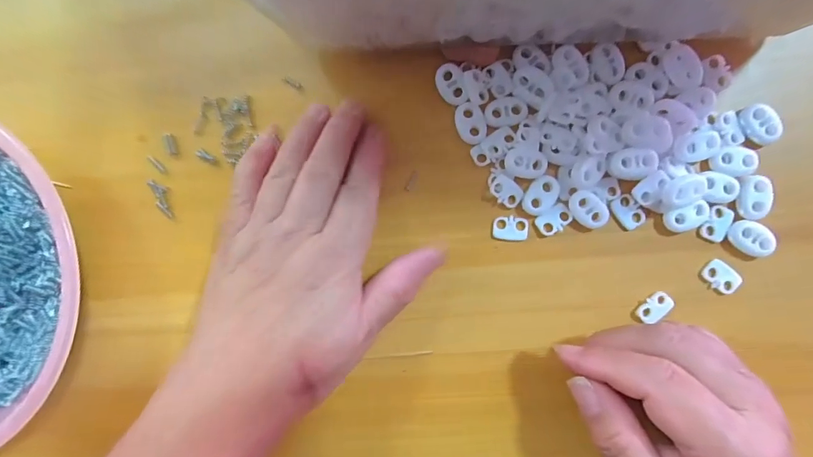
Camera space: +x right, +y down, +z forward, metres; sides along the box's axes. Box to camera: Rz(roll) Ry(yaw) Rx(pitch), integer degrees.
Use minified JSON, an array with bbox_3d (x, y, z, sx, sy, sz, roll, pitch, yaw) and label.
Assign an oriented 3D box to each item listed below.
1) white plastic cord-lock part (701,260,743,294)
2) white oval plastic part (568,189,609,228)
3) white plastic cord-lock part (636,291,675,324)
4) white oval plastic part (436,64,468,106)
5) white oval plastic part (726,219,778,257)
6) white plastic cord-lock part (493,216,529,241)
[{"bbox_3d":[0.163,0.025,0.207,0.018,0.004,0.013,39,92,3],"label":"white plastic cord-lock part"},{"bbox_3d":[0.095,-0.010,0.208,0.015,0.006,0.022,-39,88,2],"label":"white oval plastic part"},{"bbox_3d":[0.130,0.041,0.210,0.018,0.007,0.011,-42,87,2],"label":"white plastic cord-lock part"},{"bbox_3d":[0.024,-0.076,0.210,0.014,0.004,0.022,-22,88,3],"label":"white oval plastic part"},{"bbox_3d":[0.175,0.005,0.202,0.021,0.005,0.015,32,91,3],"label":"white oval plastic part"},{"bbox_3d":[0.056,0.000,0.213,0.018,0.004,0.012,5,90,3],"label":"white plastic cord-lock part"}]

